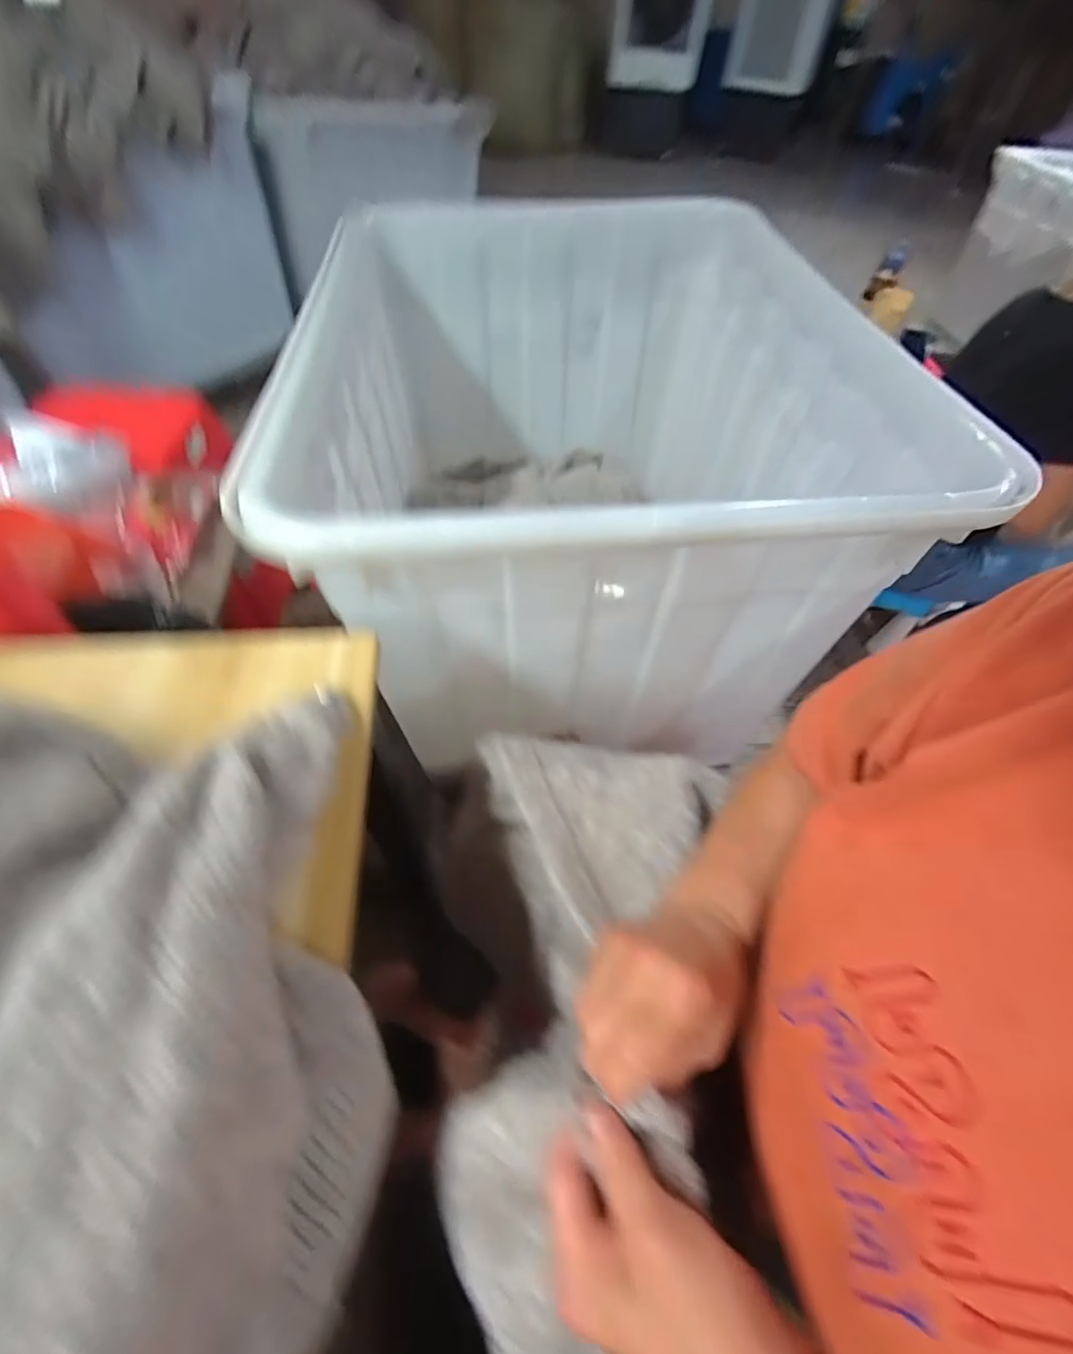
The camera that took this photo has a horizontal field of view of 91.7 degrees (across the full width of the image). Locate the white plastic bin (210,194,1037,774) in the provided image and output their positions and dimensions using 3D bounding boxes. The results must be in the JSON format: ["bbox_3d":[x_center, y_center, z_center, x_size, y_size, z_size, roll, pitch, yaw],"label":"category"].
[{"bbox_3d":[0.071,-0.354,0.883,0.717,0.501,0.878,-1,54,-5],"label":"white plastic bin"}]

